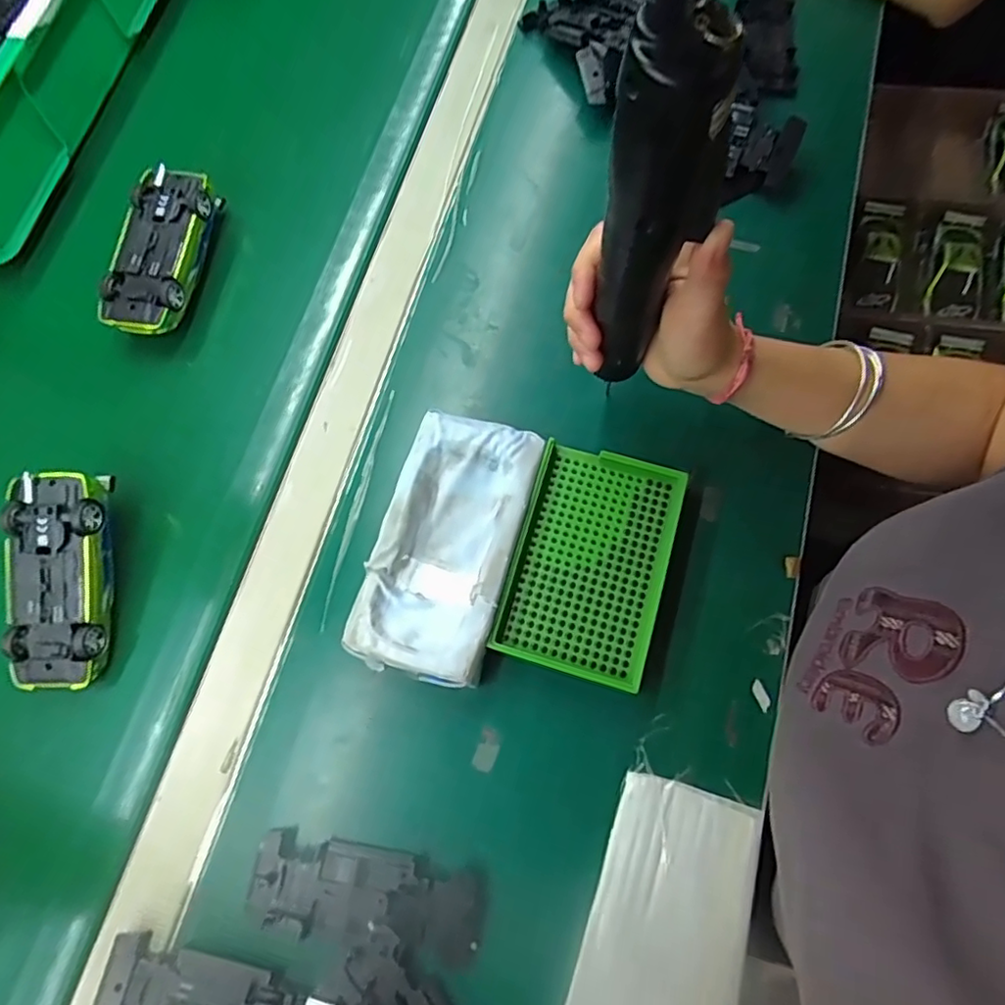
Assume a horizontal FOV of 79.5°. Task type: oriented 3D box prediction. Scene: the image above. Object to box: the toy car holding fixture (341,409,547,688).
[{"bbox_3d":[-0.034,0.025,0.377,0.080,0.031,0.159,14,73,7],"label":"toy car holding fixture"}]

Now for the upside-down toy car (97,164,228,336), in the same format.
[{"bbox_3d":[-0.255,-0.185,0.455,0.059,0.041,0.135,9,73,4],"label":"upside-down toy car"}]

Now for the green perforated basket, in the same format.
[{"bbox_3d":[0.054,0.036,0.375,0.091,0.021,0.136,15,73,8],"label":"green perforated basket"}]

